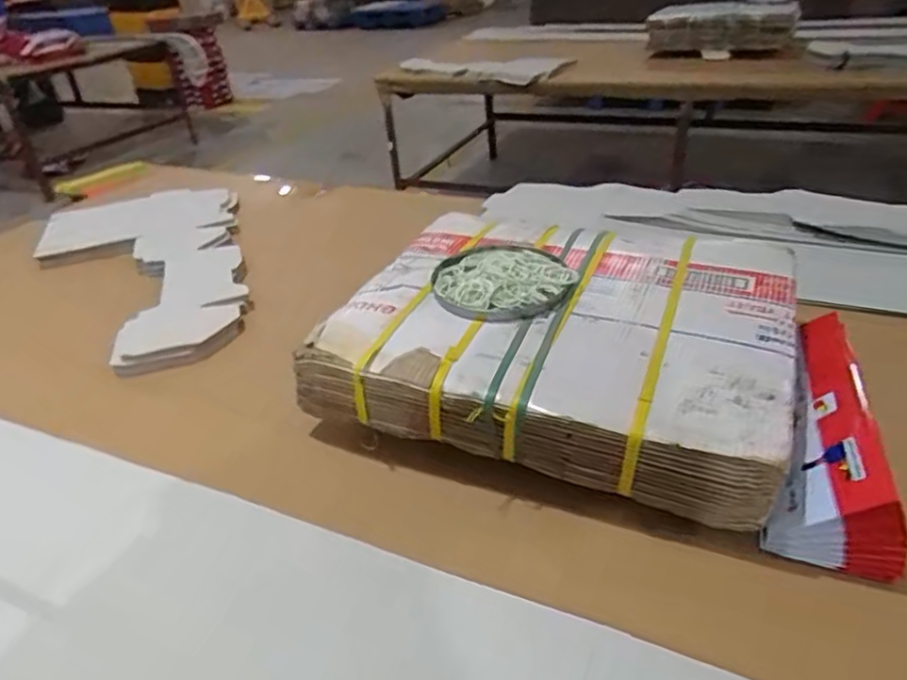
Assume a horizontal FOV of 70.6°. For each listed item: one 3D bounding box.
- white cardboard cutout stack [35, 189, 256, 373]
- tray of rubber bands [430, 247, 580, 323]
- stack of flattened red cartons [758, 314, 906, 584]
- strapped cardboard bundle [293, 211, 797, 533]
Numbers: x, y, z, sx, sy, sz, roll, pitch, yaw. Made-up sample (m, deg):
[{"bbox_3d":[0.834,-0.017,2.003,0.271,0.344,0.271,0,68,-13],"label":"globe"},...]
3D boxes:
[{"bbox_3d":[-0.578,-0.121,1.147,0.394,0.052,0.679,-14,34,-13],"label":"white cardboard cutout stack"},{"bbox_3d":[0.049,-0.074,0.780,0.146,0.026,0.183,-32,41,-34],"label":"tray of rubber bands"},{"bbox_3d":[0.382,0.083,0.641,0.098,0.094,0.288,11,37,23],"label":"stack of flattened red cartons"},{"bbox_3d":[0.133,-0.013,0.787,0.498,0.125,0.418,10,36,22],"label":"strapped cardboard bundle"}]

